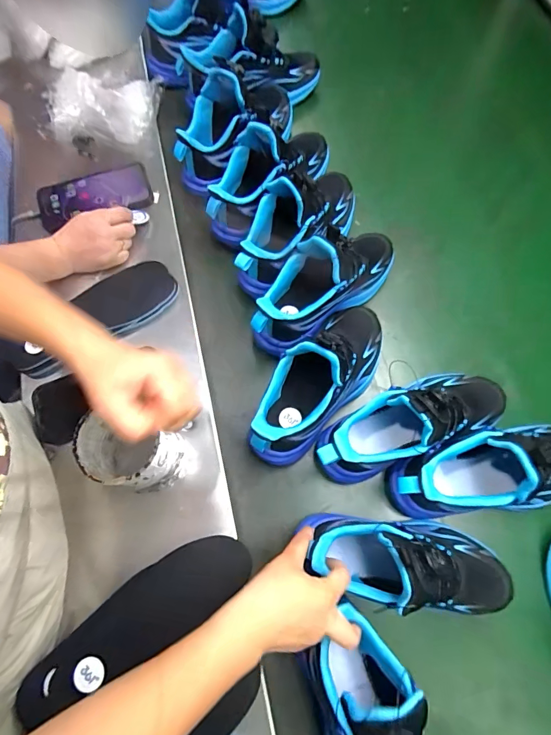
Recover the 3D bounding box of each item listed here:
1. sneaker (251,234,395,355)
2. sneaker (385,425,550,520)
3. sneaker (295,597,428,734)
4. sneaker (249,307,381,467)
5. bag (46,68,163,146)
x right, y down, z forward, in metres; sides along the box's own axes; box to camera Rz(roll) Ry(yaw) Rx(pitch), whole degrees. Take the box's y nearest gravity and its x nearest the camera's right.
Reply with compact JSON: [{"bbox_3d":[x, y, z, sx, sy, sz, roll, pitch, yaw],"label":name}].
[{"bbox_3d":[0.065,-0.111,0.522,0.222,0.131,0.078,-32,73,-9],"label":"sneaker"},{"bbox_3d":[0.244,0.110,0.436,0.230,0.125,0.093,-7,71,-1],"label":"sneaker"},{"bbox_3d":[0.086,0.323,0.356,0.087,0.106,0.200,-15,71,-4],"label":"sneaker"},{"bbox_3d":[0.054,0.009,0.482,0.079,0.136,0.227,40,76,14],"label":"sneaker"},{"bbox_3d":[-0.297,-0.444,0.699,0.184,0.034,0.136,8,71,4],"label":"bag"}]

